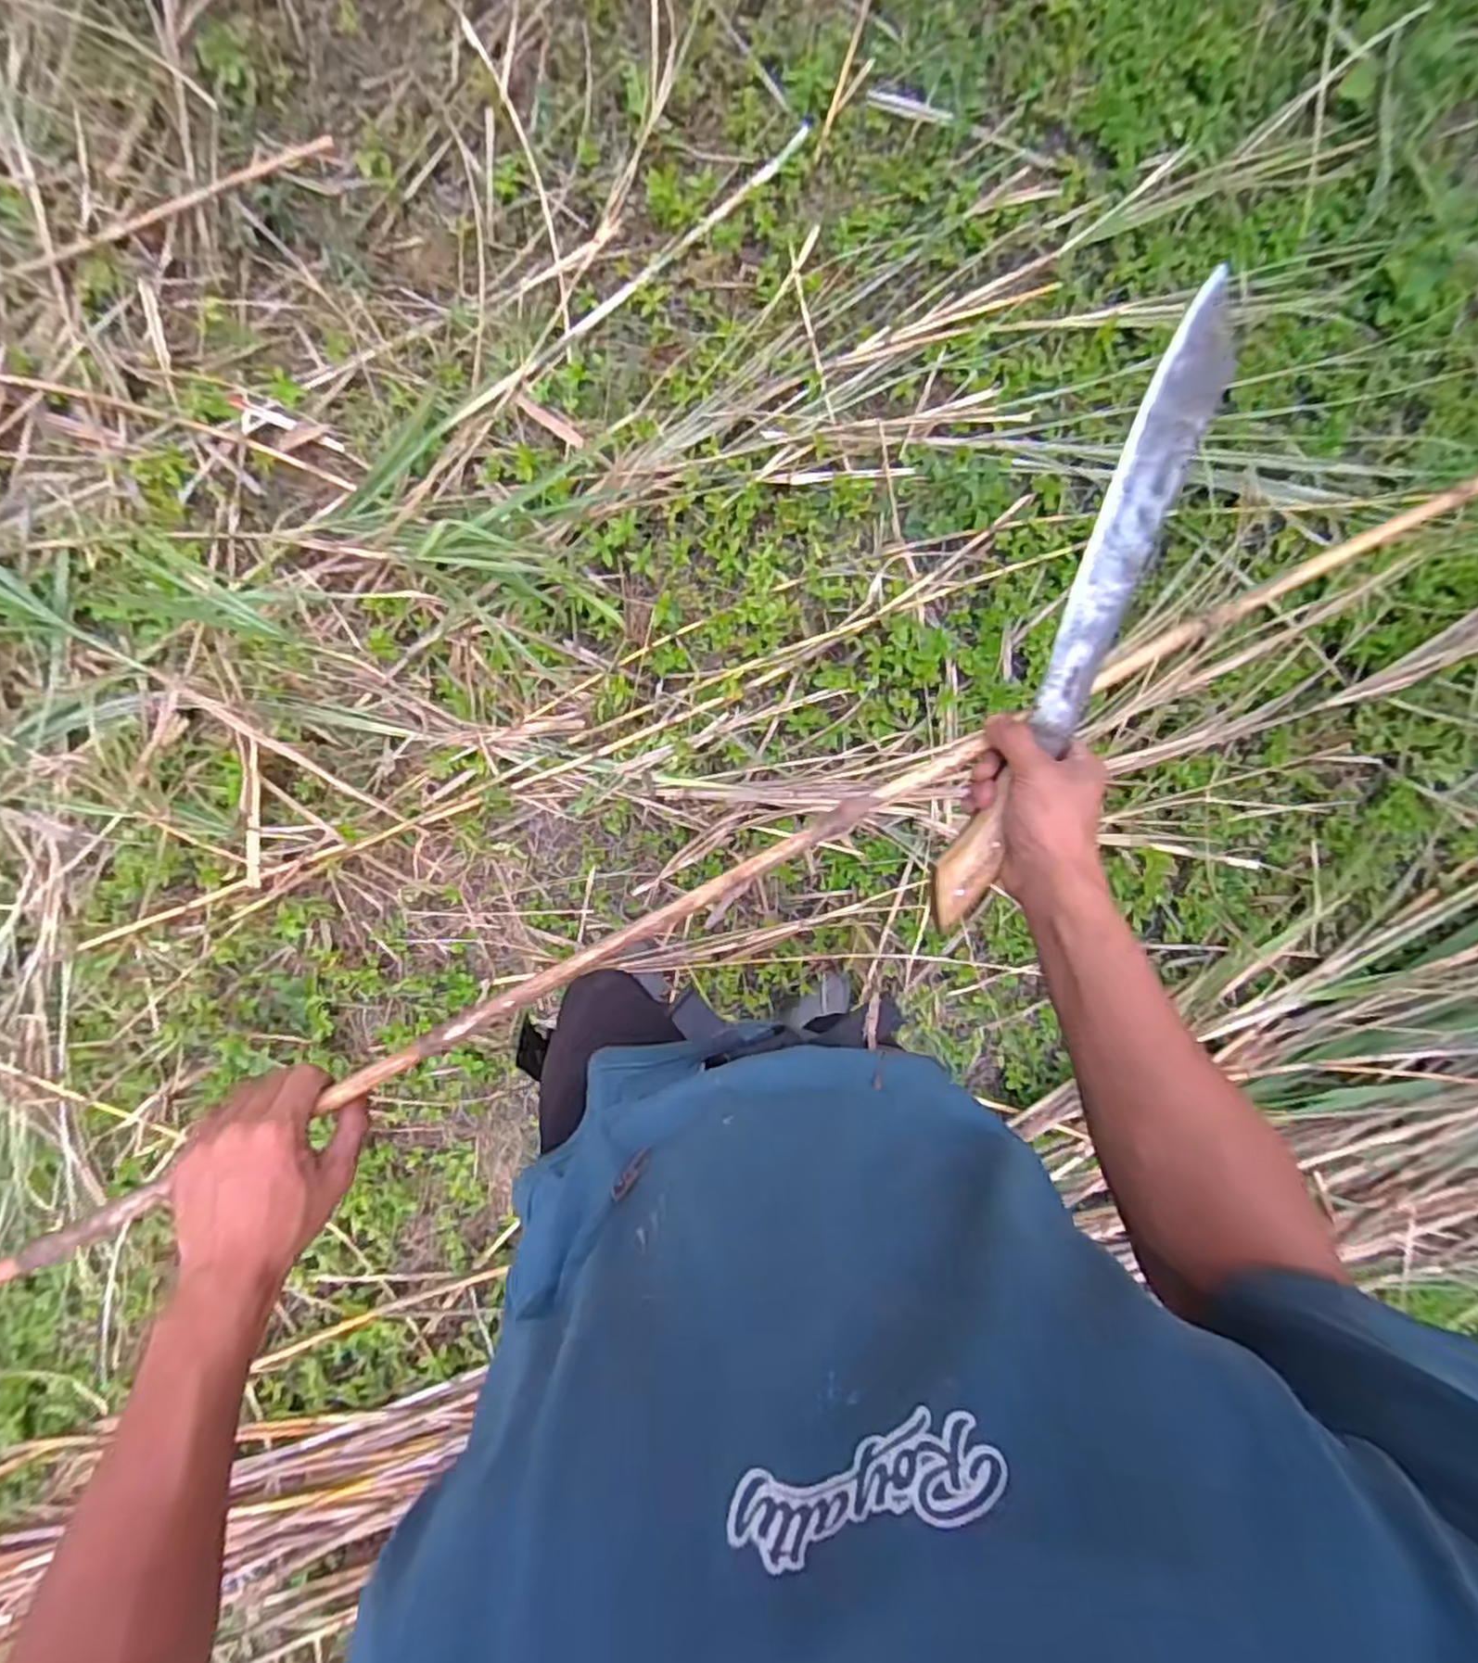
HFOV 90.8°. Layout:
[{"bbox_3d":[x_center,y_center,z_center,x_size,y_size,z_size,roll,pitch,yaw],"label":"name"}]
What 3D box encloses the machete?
[{"bbox_3d":[0.232,-0.140,0.484,0.046,0.021,0.439,24,91,-6],"label":"machete"}]

